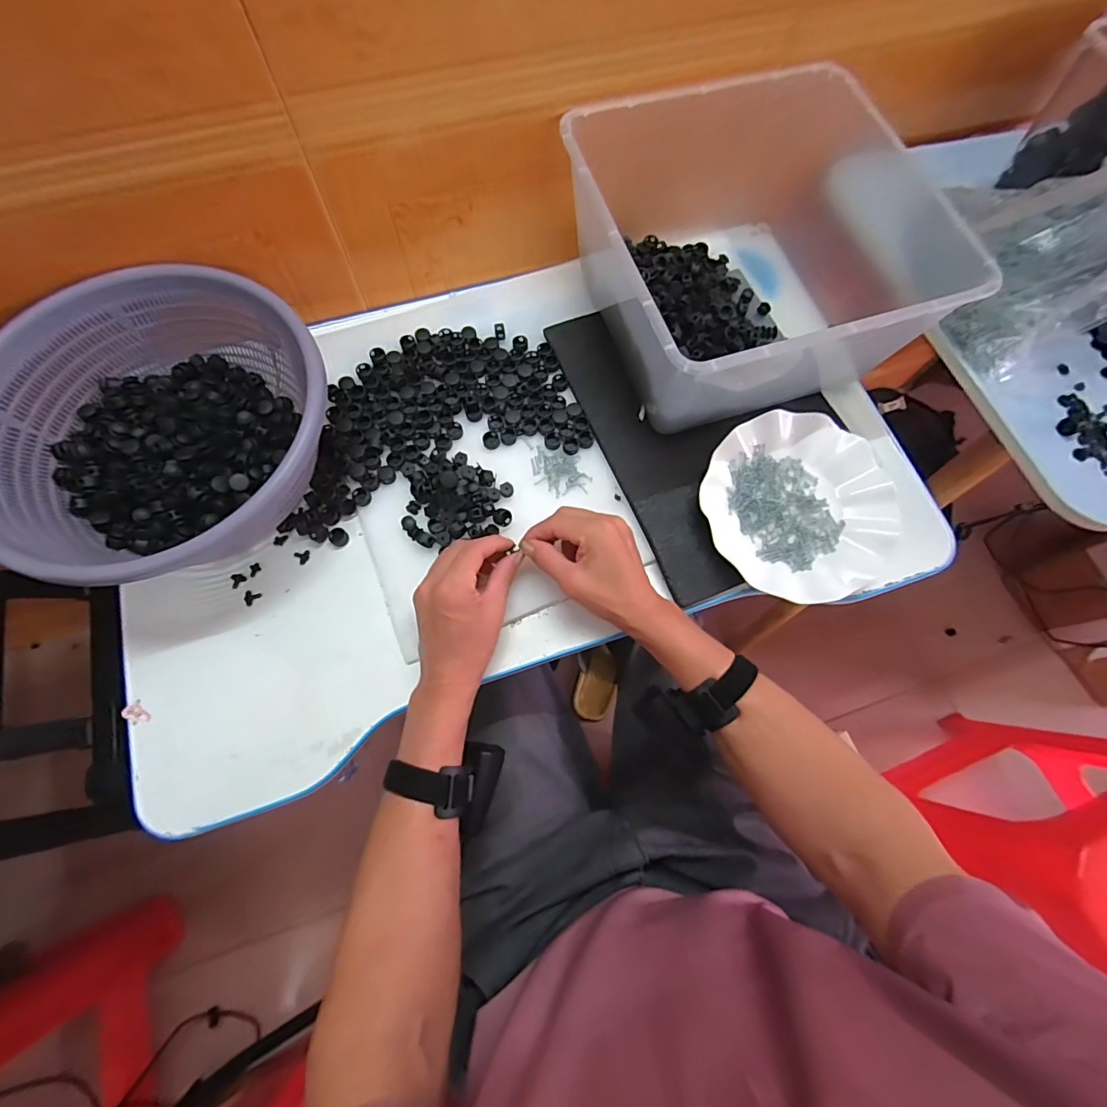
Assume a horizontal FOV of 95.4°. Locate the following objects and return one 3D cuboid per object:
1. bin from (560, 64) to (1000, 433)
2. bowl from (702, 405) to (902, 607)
[{"bbox_3d":[0.192,-0.298,0.505,0.317,0.147,0.301,-19,73,-8],"label":"bin"},{"bbox_3d":[0.235,-0.044,0.482,0.179,0.034,0.178,0,72,-1],"label":"bowl"}]

